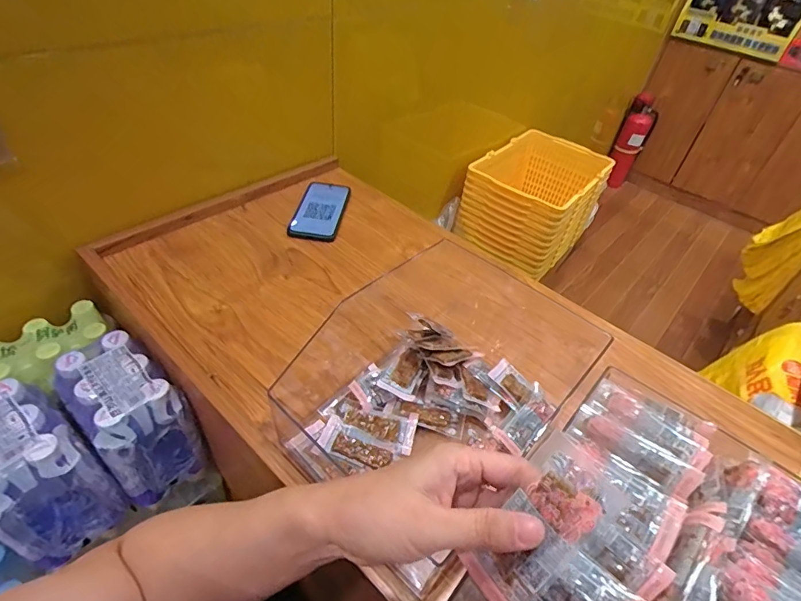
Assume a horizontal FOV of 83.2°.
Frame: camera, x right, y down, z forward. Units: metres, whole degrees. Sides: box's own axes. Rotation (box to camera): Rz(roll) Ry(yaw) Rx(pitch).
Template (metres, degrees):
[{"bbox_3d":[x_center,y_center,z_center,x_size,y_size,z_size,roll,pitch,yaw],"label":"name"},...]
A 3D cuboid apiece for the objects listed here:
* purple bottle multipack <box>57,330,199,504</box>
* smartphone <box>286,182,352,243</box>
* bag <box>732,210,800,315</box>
[{"bbox_3d":[-0.356,0.153,0.601,0.149,0.160,0.104,36,51,26],"label":"purple bottle multipack"},{"bbox_3d":[-0.137,-0.159,0.787,0.077,0.015,0.153,9,45,2],"label":"smartphone"},{"bbox_3d":[1.142,-0.188,1.332,0.350,0.306,0.134,-32,56,-33],"label":"bag"}]

